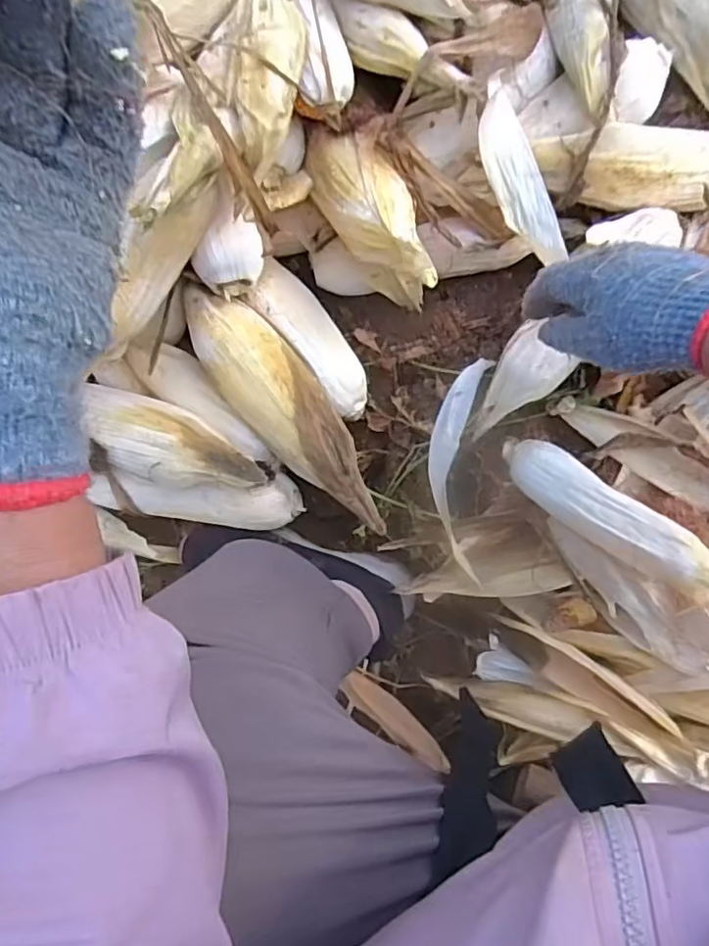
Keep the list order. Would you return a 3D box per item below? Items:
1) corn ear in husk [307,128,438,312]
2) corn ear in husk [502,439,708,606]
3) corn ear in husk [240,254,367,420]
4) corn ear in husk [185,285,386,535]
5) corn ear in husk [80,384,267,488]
[{"bbox_3d":[0.016,-0.228,0.547,0.073,0.076,0.181,-34,84,7],"label":"corn ear in husk"},{"bbox_3d":[0.231,0.040,0.574,0.218,0.048,0.055,40,96,33],"label":"corn ear in husk"},{"bbox_3d":[-0.040,-0.129,0.602,0.052,0.043,0.171,-35,103,7],"label":"corn ear in husk"},{"bbox_3d":[-0.062,-0.058,0.584,0.080,0.049,0.288,-38,98,7],"label":"corn ear in husk"},{"bbox_3d":[-0.177,-0.030,0.594,0.197,0.040,0.077,13,91,9],"label":"corn ear in husk"}]

